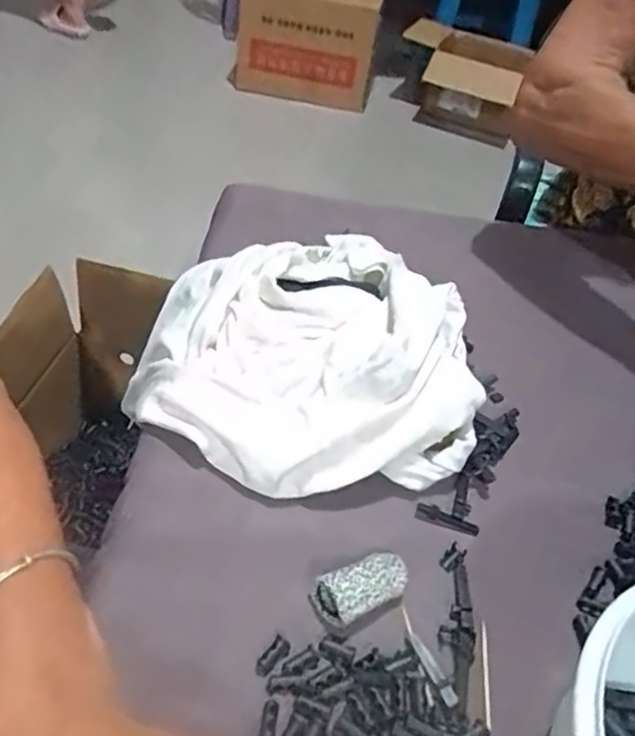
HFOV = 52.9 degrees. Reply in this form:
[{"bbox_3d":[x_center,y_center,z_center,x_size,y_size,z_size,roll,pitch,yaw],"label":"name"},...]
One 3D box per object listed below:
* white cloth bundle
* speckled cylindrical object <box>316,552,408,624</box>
[{"bbox_3d":[-0.013,-0.021,0.414,0.215,0.059,0.215,-4,45,-10],"label":"white cloth bundle"},{"bbox_3d":[0.024,0.107,0.314,0.045,0.015,0.024,-19,49,-23],"label":"speckled cylindrical object"}]

